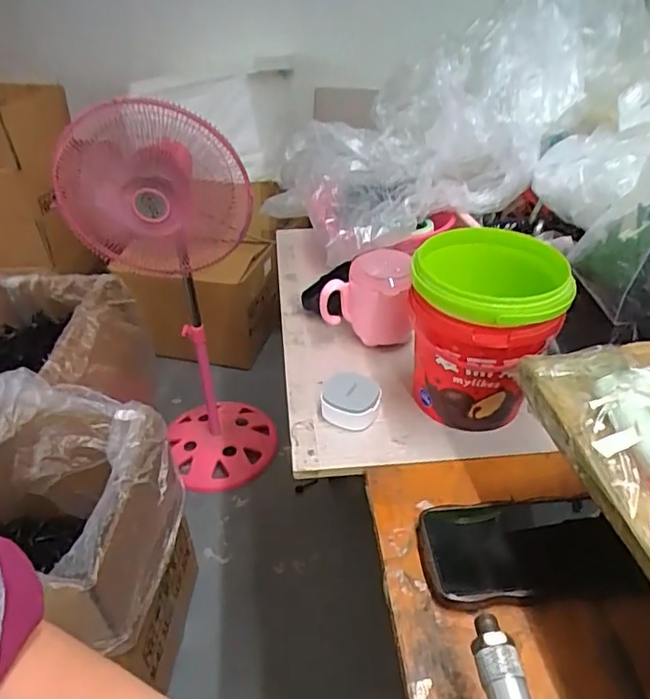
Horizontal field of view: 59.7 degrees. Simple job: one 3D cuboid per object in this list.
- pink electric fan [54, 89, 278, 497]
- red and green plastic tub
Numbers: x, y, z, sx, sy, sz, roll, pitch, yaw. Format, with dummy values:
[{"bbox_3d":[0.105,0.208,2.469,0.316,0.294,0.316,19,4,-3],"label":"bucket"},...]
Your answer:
[{"bbox_3d":[-0.311,-0.082,1.225,0.331,0.854,0.299,-18,41,-22],"label":"pink electric fan"},{"bbox_3d":[0.148,-0.016,0.533,0.122,0.148,0.124,0,37,0],"label":"red and green plastic tub"}]

